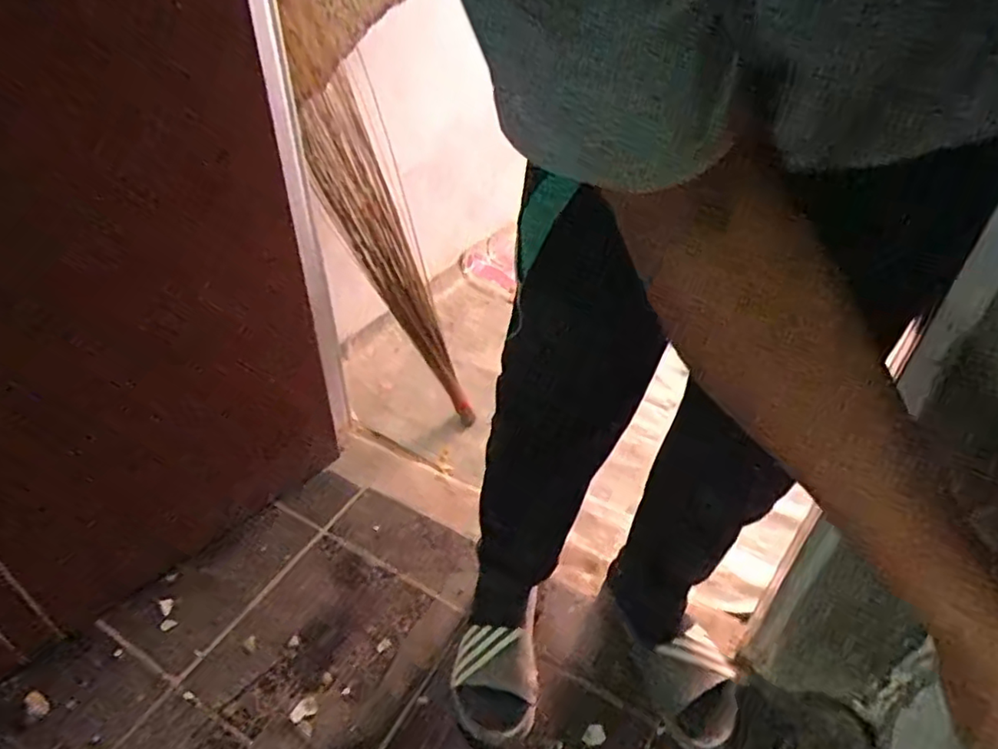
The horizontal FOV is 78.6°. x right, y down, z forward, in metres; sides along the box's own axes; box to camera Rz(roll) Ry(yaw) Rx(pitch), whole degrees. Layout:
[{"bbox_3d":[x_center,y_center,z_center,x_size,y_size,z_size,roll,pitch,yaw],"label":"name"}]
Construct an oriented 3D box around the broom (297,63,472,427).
[{"bbox_3d":[-0.205,-0.196,1.195,0.067,0.714,0.173,-6,28,34],"label":"broom"}]

